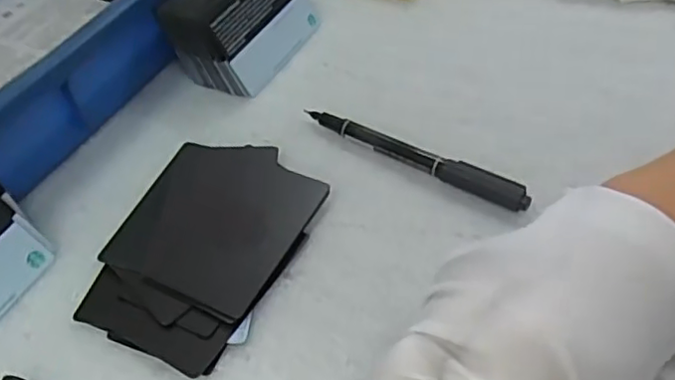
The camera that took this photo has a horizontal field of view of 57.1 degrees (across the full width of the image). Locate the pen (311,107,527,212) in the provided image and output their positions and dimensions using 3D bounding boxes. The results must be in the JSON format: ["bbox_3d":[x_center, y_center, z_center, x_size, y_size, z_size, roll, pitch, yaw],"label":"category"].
[{"bbox_3d":[0.039,-0.018,0.329,0.129,0.010,0.015,23,55,24],"label":"pen"}]

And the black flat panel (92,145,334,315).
[{"bbox_3d":[-0.058,0.013,0.310,0.085,0.008,0.091,17,52,20],"label":"black flat panel"}]

